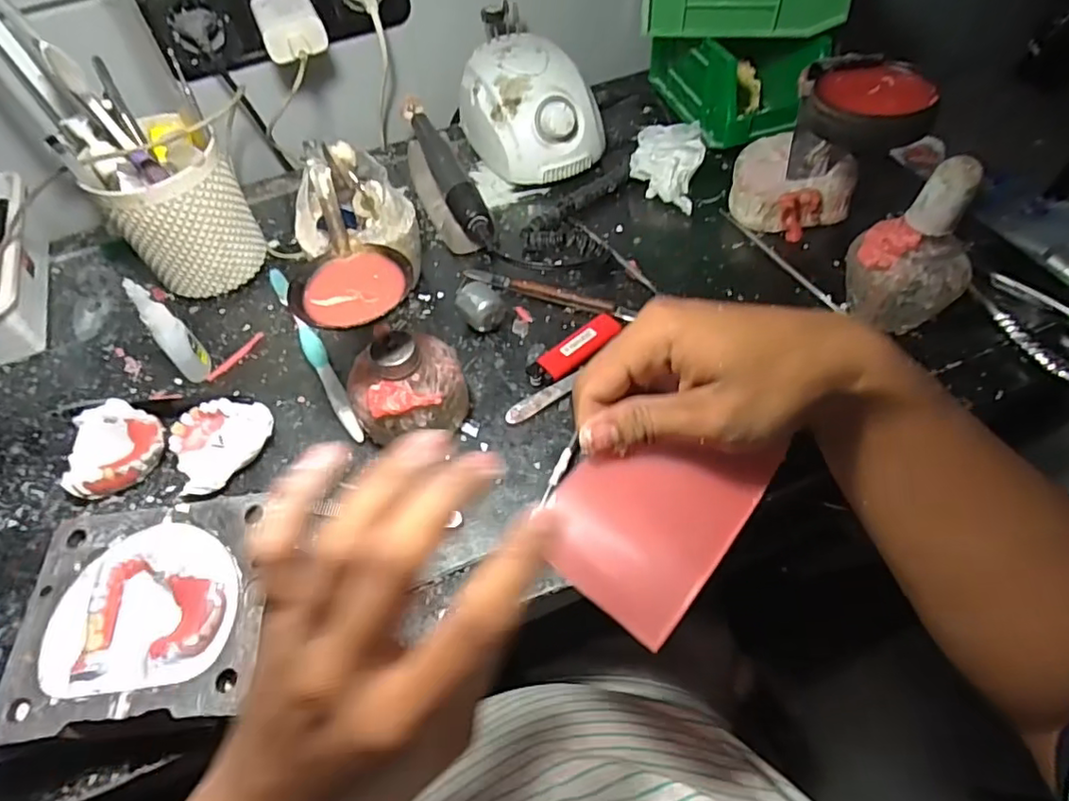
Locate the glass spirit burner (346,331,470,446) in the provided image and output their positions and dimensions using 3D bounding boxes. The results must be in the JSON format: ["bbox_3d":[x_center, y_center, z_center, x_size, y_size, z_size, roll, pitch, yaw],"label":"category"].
[{"bbox_3d":[-0.080,-0.008,0.393,0.072,0.073,0.064,-20,56,-10],"label":"glass spirit burner"}]

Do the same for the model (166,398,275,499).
[{"bbox_3d":[-0.214,0.026,0.411,0.050,0.027,0.068,32,63,24],"label":"model"}]

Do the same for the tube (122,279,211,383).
[{"bbox_3d":[-0.256,-0.047,0.429,0.017,0.086,0.023,-22,56,-11],"label":"tube"}]

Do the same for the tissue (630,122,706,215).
[{"bbox_3d":[0.118,-0.211,0.546,0.060,0.045,0.075,13,57,13],"label":"tissue"}]

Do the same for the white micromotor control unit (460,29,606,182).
[{"bbox_3d":[-0.004,-0.271,0.569,0.103,0.087,0.135,-26,57,-14],"label":"white micromotor control unit"}]

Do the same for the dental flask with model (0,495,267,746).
[{"bbox_3d":[-0.210,0.119,0.334,0.114,0.039,0.113,-8,55,-2],"label":"dental flask with model"}]

